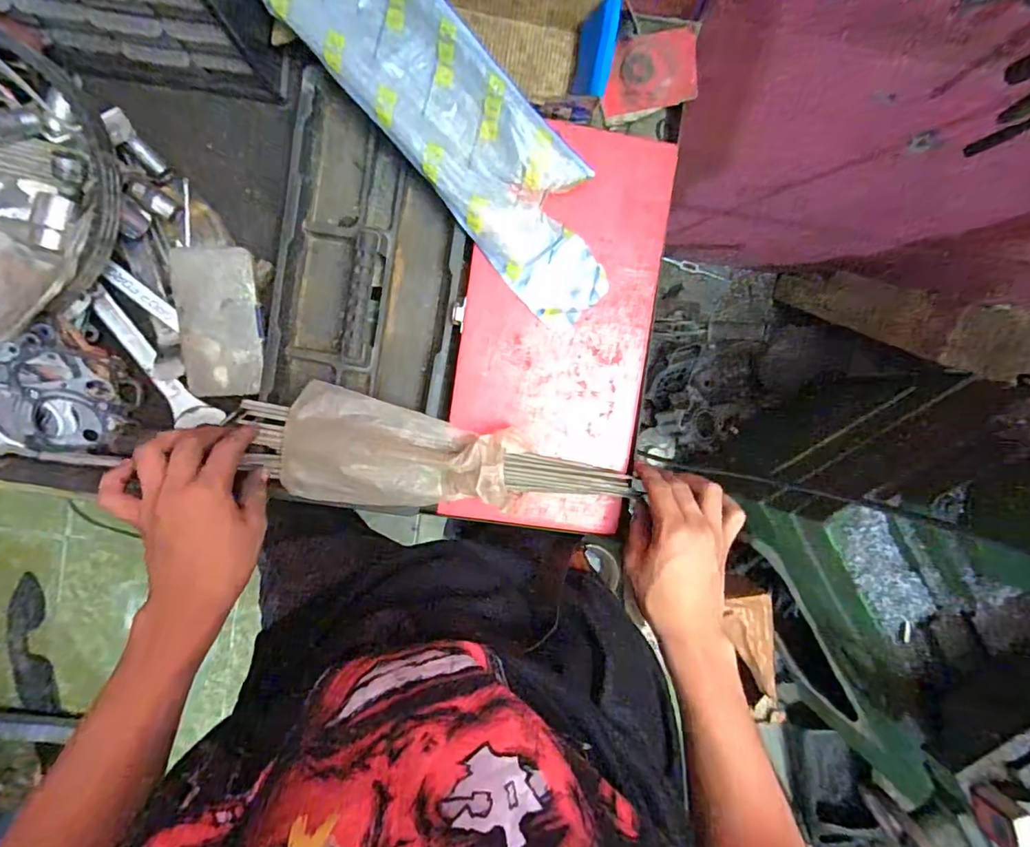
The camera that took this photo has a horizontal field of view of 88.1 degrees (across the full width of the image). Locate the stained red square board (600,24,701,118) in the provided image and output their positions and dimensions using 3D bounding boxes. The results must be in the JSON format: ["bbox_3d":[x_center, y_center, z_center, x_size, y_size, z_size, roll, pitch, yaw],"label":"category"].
[{"bbox_3d":[0.128,-0.335,0.508,0.088,0.007,0.064,-6,102,10],"label":"stained red square board"}]

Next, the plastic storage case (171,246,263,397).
[{"bbox_3d":[-0.265,-0.089,0.479,0.061,0.018,0.129,3,106,-4],"label":"plastic storage case"}]

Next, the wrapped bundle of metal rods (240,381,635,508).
[{"bbox_3d":[-0.068,0.033,0.472,0.343,0.068,0.094,9,92,-2],"label":"wrapped bundle of metal rods"}]

